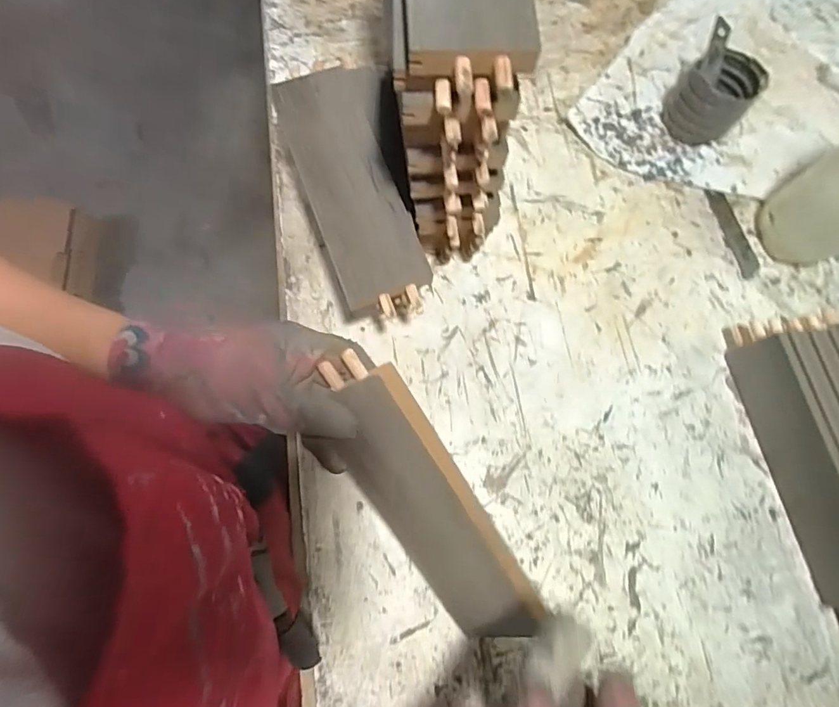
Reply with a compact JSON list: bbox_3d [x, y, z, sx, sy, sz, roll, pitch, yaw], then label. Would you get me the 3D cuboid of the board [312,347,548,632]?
[{"bbox_3d":[0.004,0.098,0.308,0.210,0.084,0.013,56,38,-11],"label":"board"}]

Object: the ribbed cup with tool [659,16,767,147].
[{"bbox_3d":[0.273,-0.242,0.456,0.070,0.062,0.069,36,77,9],"label":"ribbed cup with tool"}]

